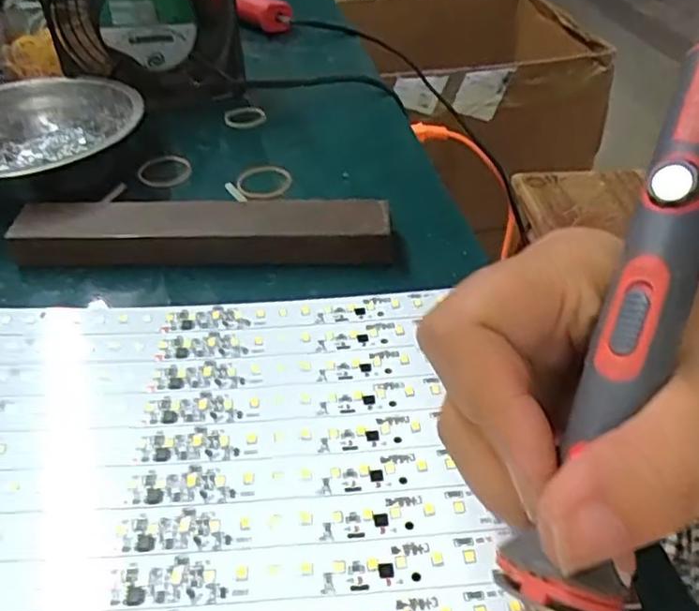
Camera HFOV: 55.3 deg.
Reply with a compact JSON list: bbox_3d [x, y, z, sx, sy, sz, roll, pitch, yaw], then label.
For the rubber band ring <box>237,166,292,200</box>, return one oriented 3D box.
[{"bbox_3d":[-0.050,-0.074,0.391,0.031,0.004,0.032,-1,41,1],"label":"rubber band ring"}]

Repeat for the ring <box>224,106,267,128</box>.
[{"bbox_3d":[-0.072,-0.131,0.458,0.028,0.007,0.024,-9,42,-8],"label":"ring"}]

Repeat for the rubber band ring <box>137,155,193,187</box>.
[{"bbox_3d":[-0.112,-0.082,0.405,0.031,0.004,0.035,-4,41,-3],"label":"rubber band ring"}]

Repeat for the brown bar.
[{"bbox_3d":[-0.074,-0.038,0.340,0.188,0.019,0.034,1,41,3],"label":"brown bar"}]

